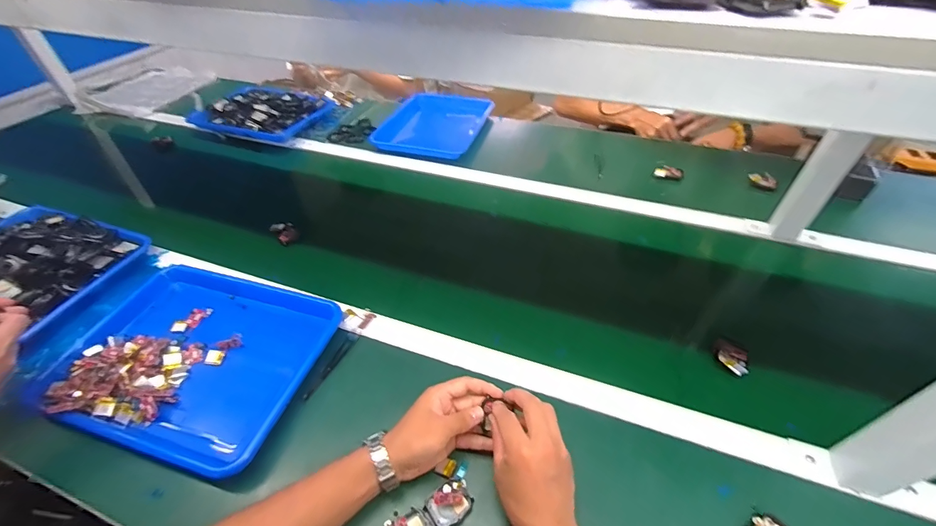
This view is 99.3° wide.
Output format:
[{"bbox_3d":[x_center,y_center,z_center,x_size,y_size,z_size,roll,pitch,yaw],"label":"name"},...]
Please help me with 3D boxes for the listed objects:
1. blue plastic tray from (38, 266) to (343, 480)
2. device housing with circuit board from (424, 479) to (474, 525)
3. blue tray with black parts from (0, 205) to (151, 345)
[{"bbox_3d":[-0.376,0.128,0.559,0.341,0.052,0.261,11,46,13],"label":"blue plastic tray"},{"bbox_3d":[-0.019,0.256,0.423,0.047,0.012,0.035,-32,52,-27],"label":"device housing with circuit board"},{"bbox_3d":[-0.767,-0.002,0.681,0.333,0.048,0.244,12,46,13],"label":"blue tray with black parts"}]

